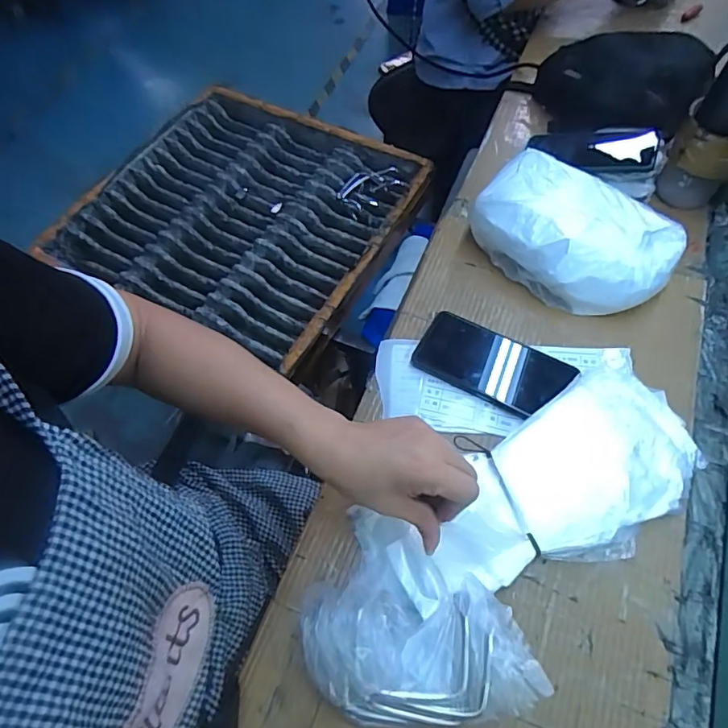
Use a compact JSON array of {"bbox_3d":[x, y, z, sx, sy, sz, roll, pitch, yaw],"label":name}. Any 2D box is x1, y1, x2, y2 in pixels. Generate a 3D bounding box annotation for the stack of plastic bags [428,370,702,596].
[{"bbox_3d":[0.191,0.112,0.465,0.277,0.037,0.132,-34,65,-15],"label":"stack of plastic bags"}]

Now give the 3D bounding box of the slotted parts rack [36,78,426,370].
[{"bbox_3d":[-0.224,-0.284,0.955,0.537,0.051,0.540,24,65,16],"label":"slotted parts rack"}]

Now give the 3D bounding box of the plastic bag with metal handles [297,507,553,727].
[{"bbox_3d":[0.036,0.216,0.395,0.180,0.072,0.139,28,66,17],"label":"plastic bag with metal handles"}]

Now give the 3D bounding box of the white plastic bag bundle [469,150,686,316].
[{"bbox_3d":[0.238,-0.146,0.581,0.209,0.086,0.128,38,69,21],"label":"white plastic bag bundle"}]

